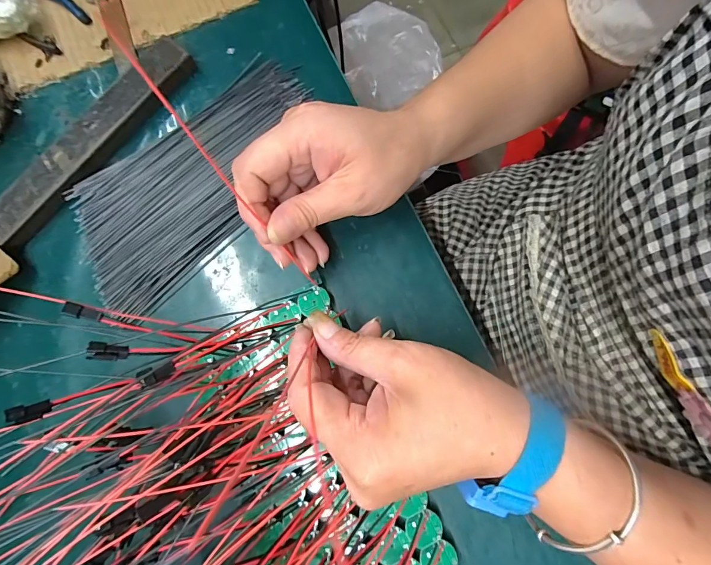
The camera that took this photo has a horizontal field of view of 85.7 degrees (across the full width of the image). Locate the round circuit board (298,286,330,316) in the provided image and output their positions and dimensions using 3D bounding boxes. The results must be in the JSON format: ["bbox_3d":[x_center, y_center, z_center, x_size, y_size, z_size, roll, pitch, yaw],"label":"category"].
[{"bbox_3d":[-0.029,0.013,0.263,0.021,0.004,0.017,-25,79,-4],"label":"round circuit board"}]

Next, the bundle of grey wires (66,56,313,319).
[{"bbox_3d":[-0.115,-0.078,0.286,0.206,0.014,0.107,-39,81,-7],"label":"bundle of grey wires"}]

